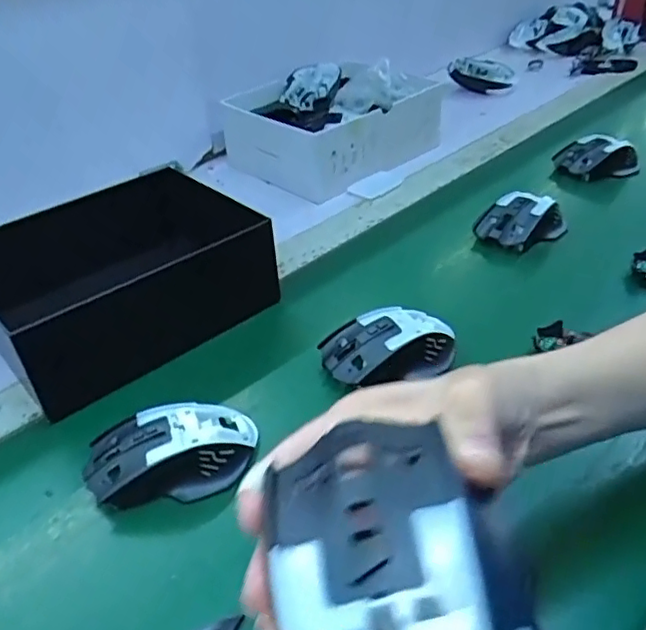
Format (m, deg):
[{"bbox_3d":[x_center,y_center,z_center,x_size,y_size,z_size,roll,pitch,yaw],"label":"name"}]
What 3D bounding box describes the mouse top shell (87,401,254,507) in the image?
[{"bbox_3d":[-0.105,0.094,0.419,0.117,0.043,0.070,-12,38,-10],"label":"mouse top shell"}]

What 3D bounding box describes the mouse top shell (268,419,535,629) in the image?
[{"bbox_3d":[0.022,0.072,0.161,0.066,0.034,0.104,-13,38,-12],"label":"mouse top shell"}]

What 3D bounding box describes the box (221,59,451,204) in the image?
[{"bbox_3d":[0.015,-0.268,0.829,0.247,0.098,0.204,-31,44,-31],"label":"box"}]

